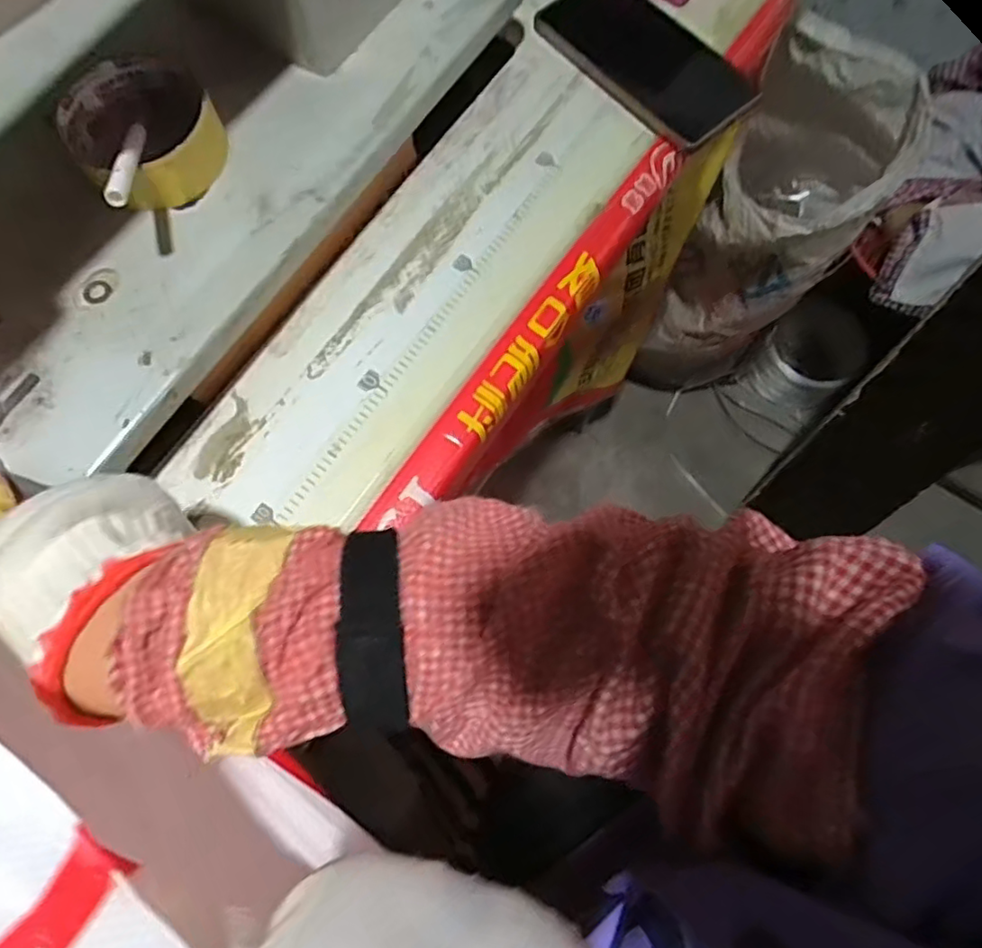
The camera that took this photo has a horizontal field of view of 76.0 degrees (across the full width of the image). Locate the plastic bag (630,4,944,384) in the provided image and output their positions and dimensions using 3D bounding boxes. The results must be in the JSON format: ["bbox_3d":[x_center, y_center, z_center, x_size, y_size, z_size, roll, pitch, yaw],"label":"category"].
[{"bbox_3d":[0.327,-0.304,0.757,0.184,0.395,0.239,44,77,10],"label":"plastic bag"}]

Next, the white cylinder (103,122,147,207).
[{"bbox_3d":[-0.182,-0.157,0.316,0.009,0.008,0.083,-12,50,-5],"label":"white cylinder"}]

